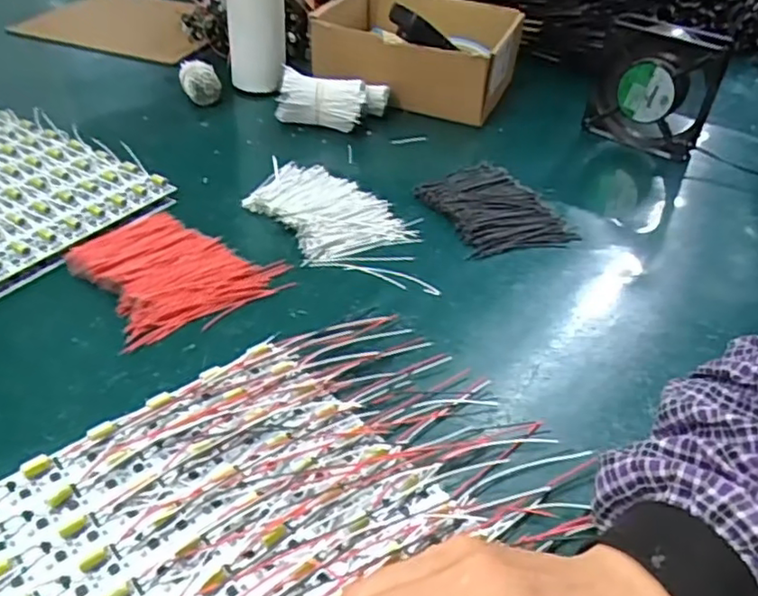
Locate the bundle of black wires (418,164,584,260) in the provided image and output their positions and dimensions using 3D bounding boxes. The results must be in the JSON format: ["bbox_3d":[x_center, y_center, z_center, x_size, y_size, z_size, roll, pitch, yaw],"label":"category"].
[{"bbox_3d":[0.103,-0.082,0.570,0.101,0.018,0.120,-11,40,-19],"label":"bundle of black wires"}]

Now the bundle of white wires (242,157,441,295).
[{"bbox_3d":[-0.035,-0.068,0.543,0.100,0.014,0.216,-27,47,-34],"label":"bundle of white wires"}]

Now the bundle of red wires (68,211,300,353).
[{"bbox_3d":[-0.152,-0.027,0.478,0.127,0.014,0.130,-23,45,-31],"label":"bundle of red wires"}]

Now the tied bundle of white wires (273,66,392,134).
[{"bbox_3d":[-0.050,-0.215,0.690,0.116,0.054,0.058,3,38,-1],"label":"tied bundle of white wires"}]

